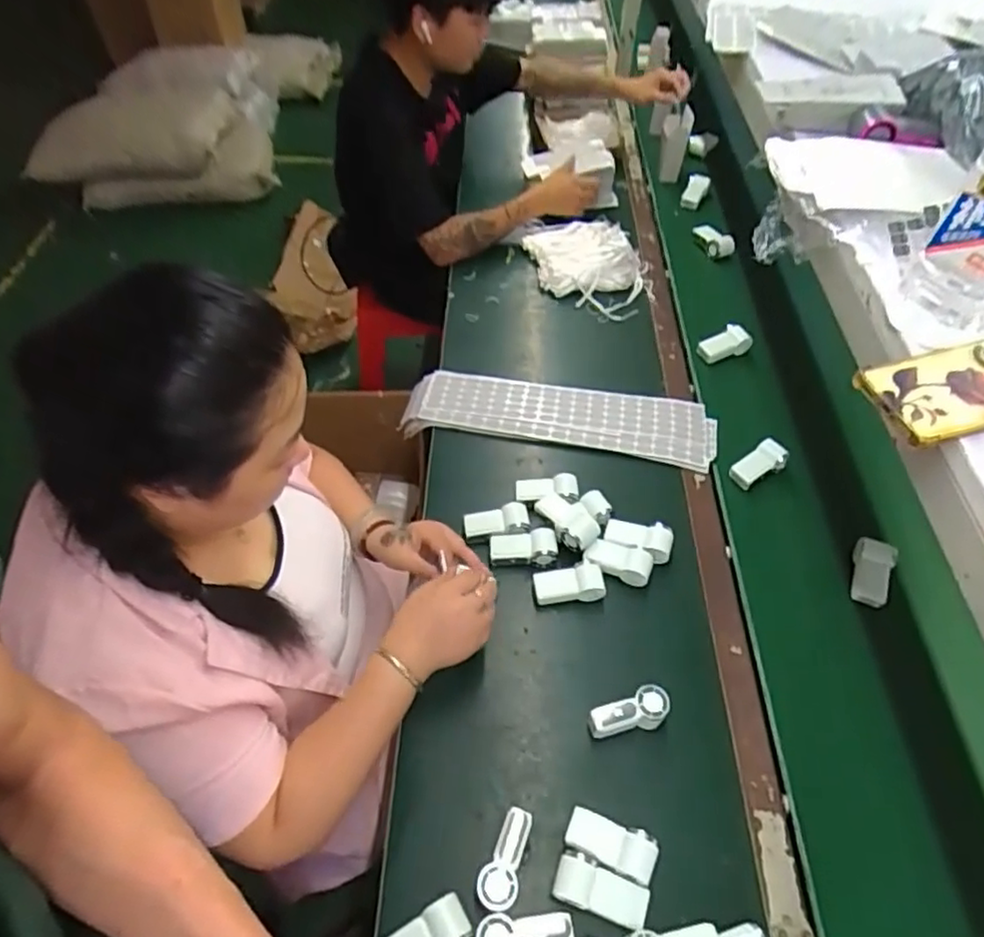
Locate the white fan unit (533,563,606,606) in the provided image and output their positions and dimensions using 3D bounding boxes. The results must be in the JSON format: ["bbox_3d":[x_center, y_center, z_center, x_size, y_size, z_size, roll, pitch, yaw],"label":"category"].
[{"bbox_3d":[0.105,0.160,0.884,0.093,0.030,0.047,-2,53,-1],"label":"white fan unit"}]

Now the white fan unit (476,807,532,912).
[{"bbox_3d":[0.017,0.422,0.698,0.039,0.036,0.096,18,55,14],"label":"white fan unit"}]

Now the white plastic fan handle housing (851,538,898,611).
[{"bbox_3d":[0.550,0.151,0.939,0.050,0.045,0.091,19,55,15],"label":"white plastic fan handle housing"}]

